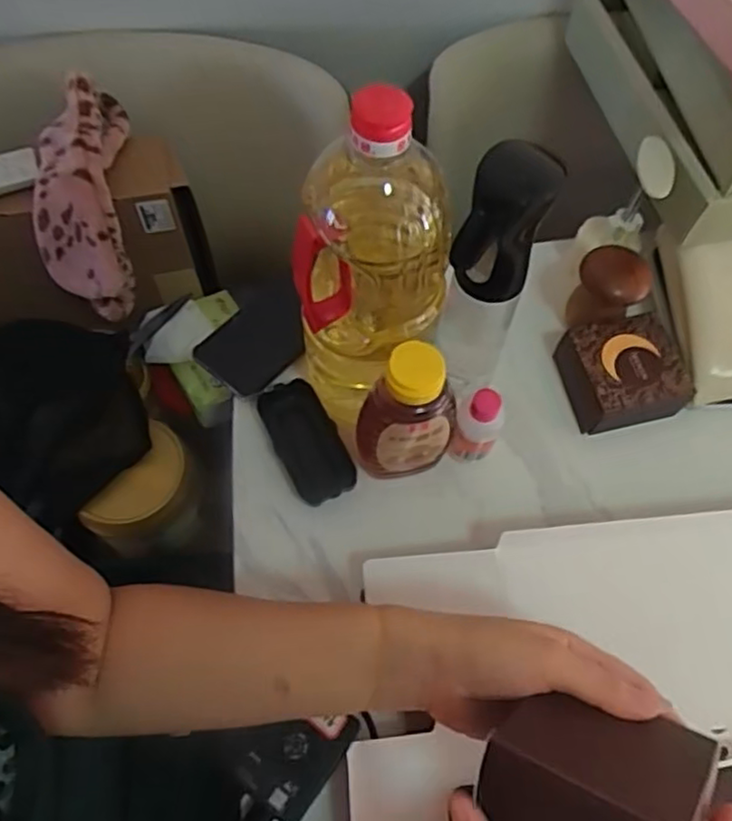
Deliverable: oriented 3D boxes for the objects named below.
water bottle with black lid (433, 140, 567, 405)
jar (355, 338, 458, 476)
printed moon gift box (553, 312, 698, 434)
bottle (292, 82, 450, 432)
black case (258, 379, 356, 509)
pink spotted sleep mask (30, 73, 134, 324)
[{"bbox_3d":[0.092,-0.086,0.505,0.059,0.234,0.065,20,65,8],"label":"water bottle with black lid"},{"bbox_3d":[0.032,0.007,0.506,0.069,0.151,0.046,-18,66,-10],"label":"jar"},{"bbox_3d":[0.227,-0.031,0.594,0.098,0.056,0.089,-10,65,-6],"label":"printed moon gift box"},{"bbox_3d":[0.004,-0.095,0.480,0.104,0.280,0.108,10,64,3],"label":"bottle"},{"bbox_3d":[-0.051,0.026,0.566,0.052,0.020,0.113,-23,67,-12],"label":"black case"},{"bbox_3d":[-0.276,-0.207,0.644,0.079,0.075,0.224,-1,94,-2],"label":"pink spotted sleep mask"}]

